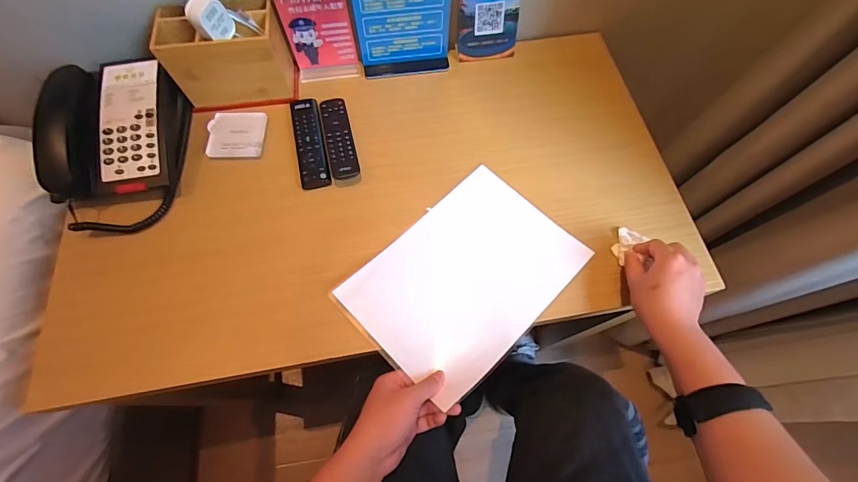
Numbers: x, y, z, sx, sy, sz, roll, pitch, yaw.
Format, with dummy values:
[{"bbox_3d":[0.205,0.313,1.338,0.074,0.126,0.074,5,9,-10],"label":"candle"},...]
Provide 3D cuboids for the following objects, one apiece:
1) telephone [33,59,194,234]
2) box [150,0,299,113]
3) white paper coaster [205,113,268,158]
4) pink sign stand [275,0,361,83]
[{"bbox_3d":[-0.456,-0.143,0.542,0.158,0.105,0.249,-1,67,-2],"label":"telephone"},{"bbox_3d":[-0.309,-0.292,0.590,0.175,0.114,0.108,-13,68,-7],"label":"box"},{"bbox_3d":[-0.305,-0.168,0.602,0.087,0.007,0.082,-1,67,-2],"label":"white paper coaster"},{"bbox_3d":[-0.170,-0.328,0.585,0.100,0.146,0.036,-13,68,-7],"label":"pink sign stand"}]

